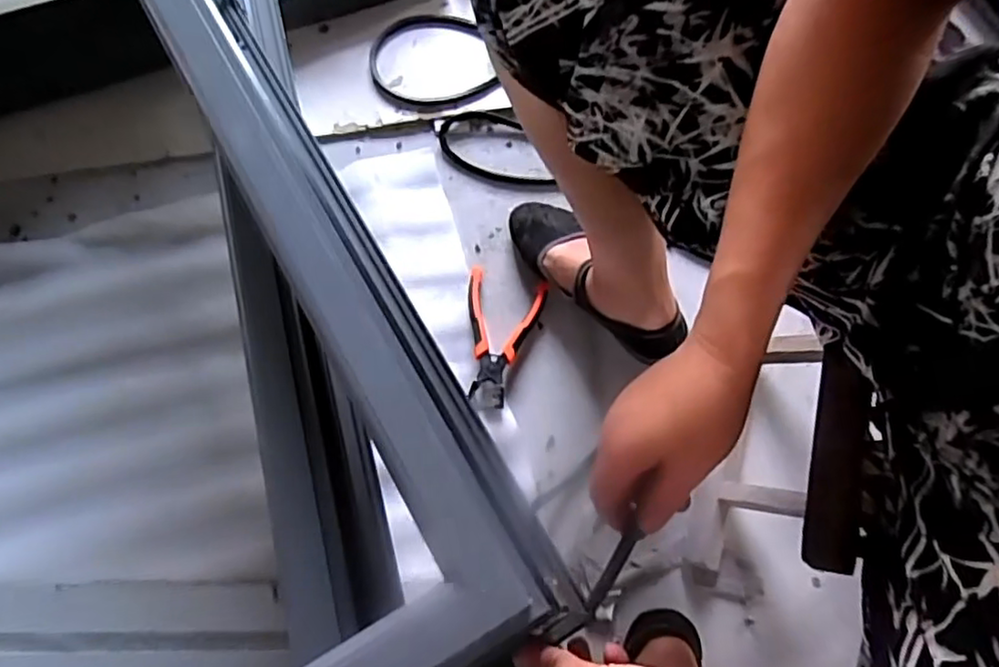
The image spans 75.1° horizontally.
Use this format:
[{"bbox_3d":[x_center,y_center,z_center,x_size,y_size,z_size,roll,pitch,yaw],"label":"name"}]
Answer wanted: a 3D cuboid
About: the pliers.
[{"bbox_3d":[0.000,0.005,0.737,0.090,0.029,0.158,11,68,-3],"label":"pliers"}]

